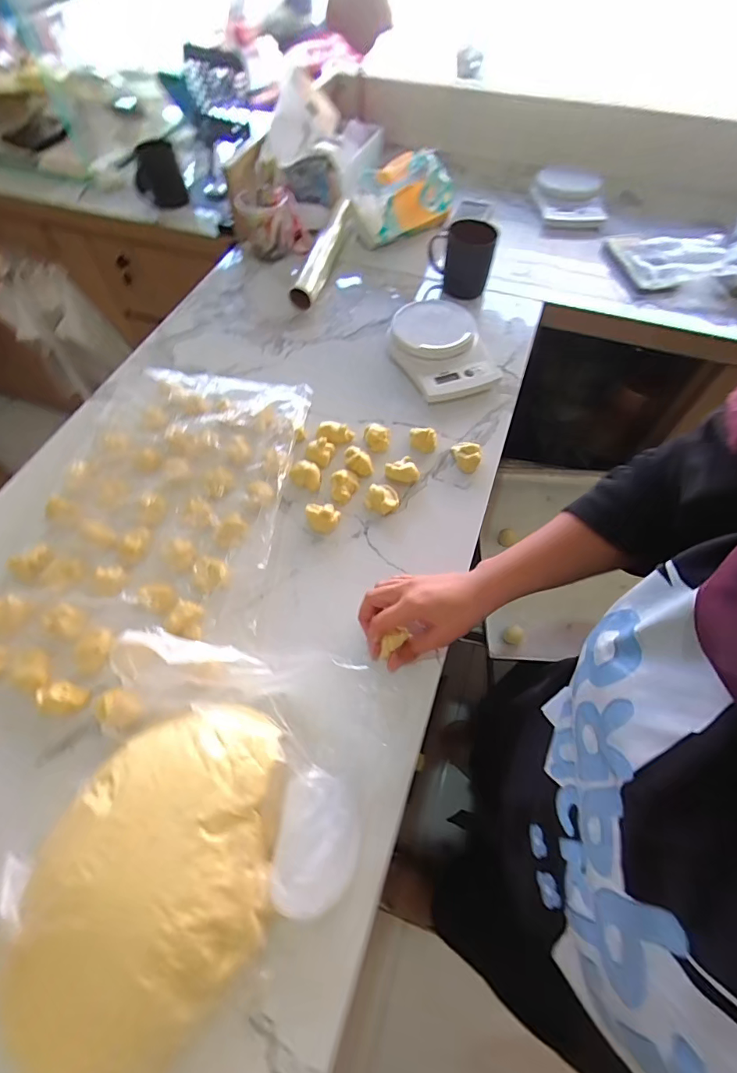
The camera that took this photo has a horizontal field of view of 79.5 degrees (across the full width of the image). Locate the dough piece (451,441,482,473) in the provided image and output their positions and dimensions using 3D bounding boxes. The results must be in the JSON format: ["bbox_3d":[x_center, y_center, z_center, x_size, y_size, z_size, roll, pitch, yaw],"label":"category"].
[{"bbox_3d":[0.130,-0.107,0.589,0.037,0.022,0.044,5,60,3],"label":"dough piece"}]

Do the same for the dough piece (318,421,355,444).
[{"bbox_3d":[-0.046,-0.142,0.616,0.050,0.022,0.027,4,60,3],"label":"dough piece"}]

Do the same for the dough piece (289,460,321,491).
[{"bbox_3d":[-0.081,-0.081,0.579,0.036,0.022,0.032,19,62,11],"label":"dough piece"}]

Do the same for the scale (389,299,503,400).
[{"bbox_3d":[0.118,-0.294,0.690,0.142,0.049,0.183,-19,61,-10],"label":"scale"}]

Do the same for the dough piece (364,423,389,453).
[{"bbox_3d":[0.011,-0.140,0.615,0.034,0.025,0.034,-3,60,-1],"label":"dough piece"}]

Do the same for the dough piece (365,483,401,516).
[{"bbox_3d":[0.019,-0.047,0.560,0.041,0.016,0.036,23,63,14],"label":"dough piece"}]

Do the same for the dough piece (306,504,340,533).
[{"bbox_3d":[-0.056,-0.024,0.544,0.040,0.023,0.028,9,60,6],"label":"dough piece"}]

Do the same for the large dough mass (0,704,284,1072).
[{"bbox_3d":[-0.169,0.272,0.349,0.175,0.061,0.270,2,60,2],"label":"large dough mass"}]

